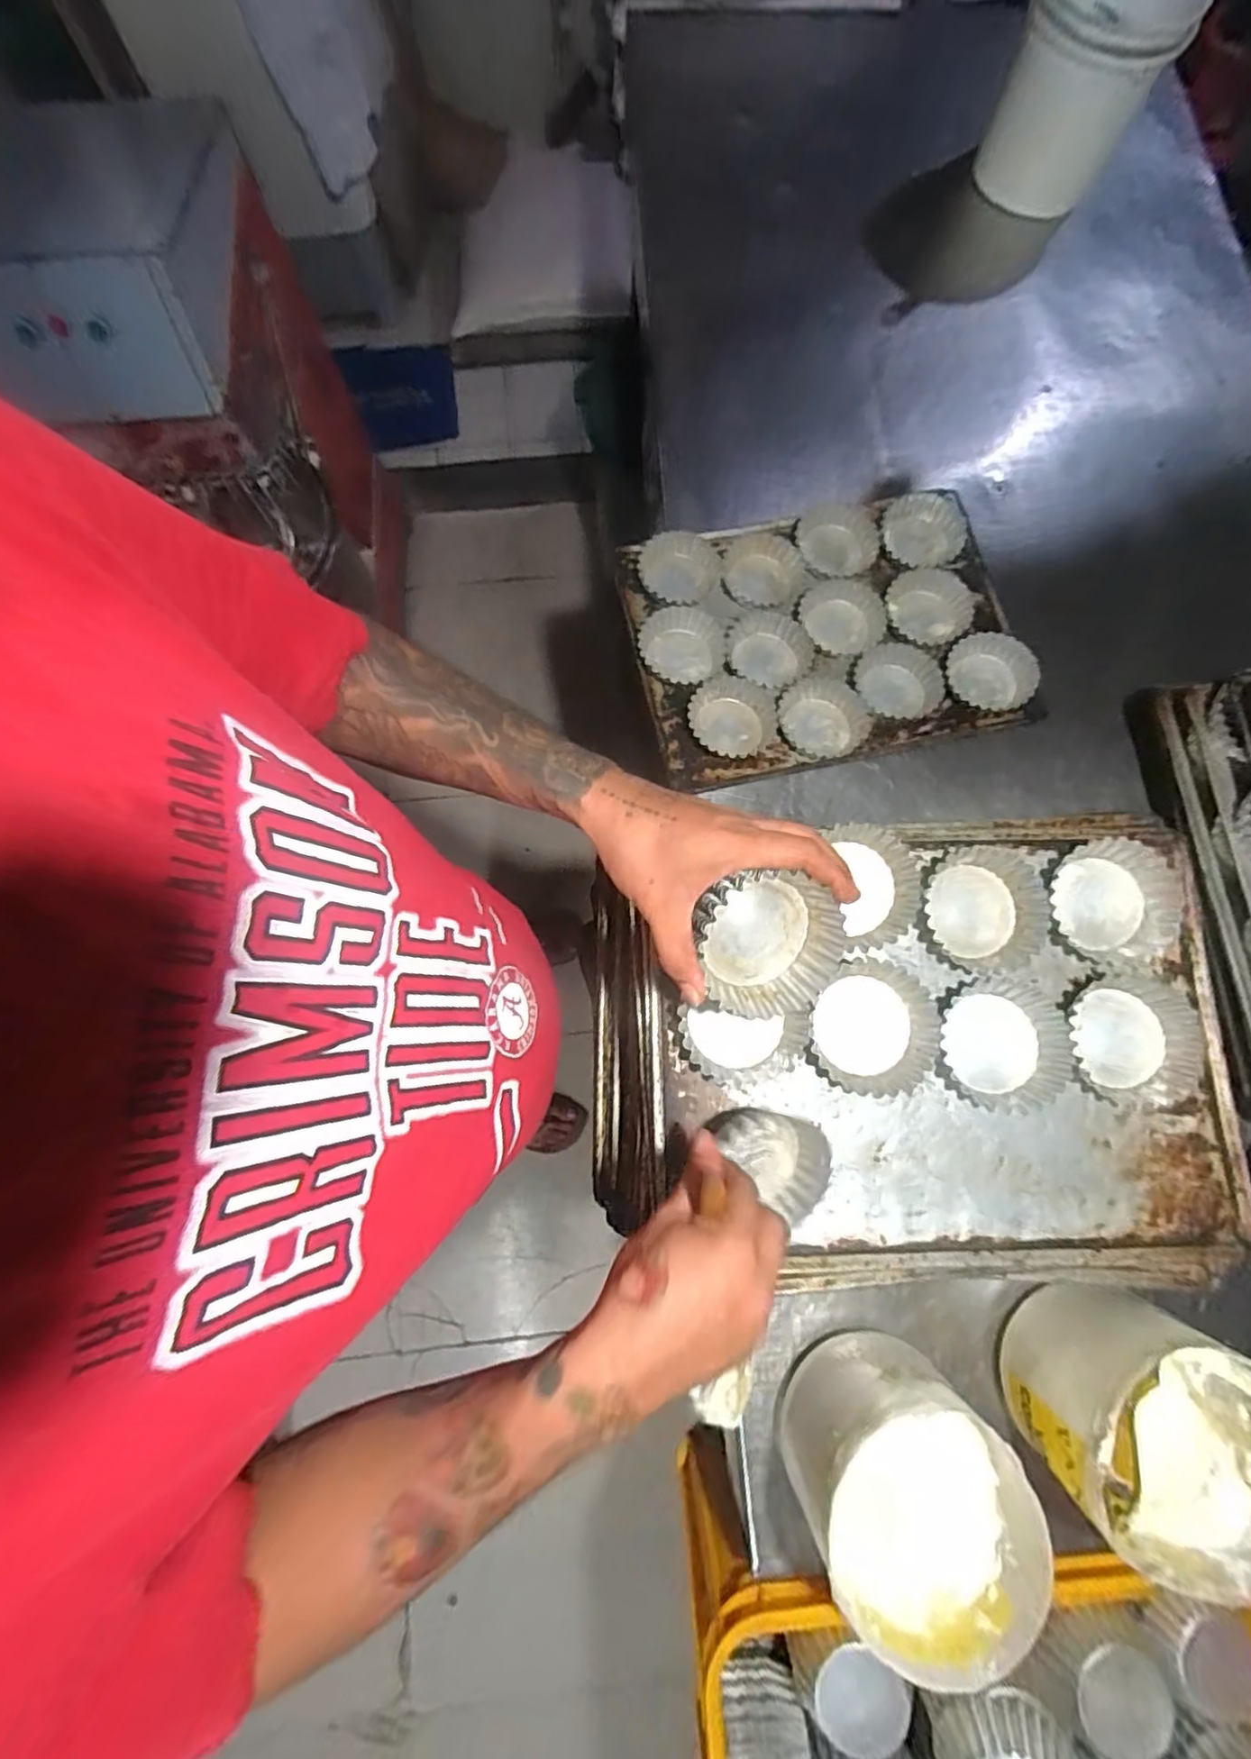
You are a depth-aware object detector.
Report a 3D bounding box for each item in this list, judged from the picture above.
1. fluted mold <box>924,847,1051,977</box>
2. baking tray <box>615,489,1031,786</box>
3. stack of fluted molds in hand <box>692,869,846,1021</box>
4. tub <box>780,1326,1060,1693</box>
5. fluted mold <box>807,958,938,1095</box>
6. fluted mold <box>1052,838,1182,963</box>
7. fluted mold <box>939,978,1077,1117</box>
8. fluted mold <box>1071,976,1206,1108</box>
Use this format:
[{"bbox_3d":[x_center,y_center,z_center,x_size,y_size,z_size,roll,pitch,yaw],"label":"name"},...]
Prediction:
[{"bbox_3d":[0.291,0.021,0.522,0.094,0.029,0.103,0,77,-1],"label":"fluted mold"},{"bbox_3d":[0.229,-0.294,0.756,0.437,0.028,0.327,-13,77,-4],"label":"baking tray"},{"bbox_3d":[0.084,0.036,0.424,0.104,0.052,0.094,30,99,-24],"label":"stack of fluted molds in hand"},{"bbox_3d":[0.222,0.498,0.531,0.155,0.138,0.165,0,77,-1],"label":"tub"},{"bbox_3d":[0.191,0.115,0.495,0.097,0.030,0.100,0,77,-1],"label":"fluted mold"},{"bbox_3d":[0.399,0.017,0.522,0.093,0.033,0.091,0,77,-1],"label":"fluted mold"},{"bbox_3d":[0.300,0.130,0.500,0.086,0.027,0.098,35,79,7],"label":"fluted mold"},{"bbox_3d":[0.390,0.125,0.500,0.095,0.030,0.095,0,77,-1],"label":"fluted mold"}]

